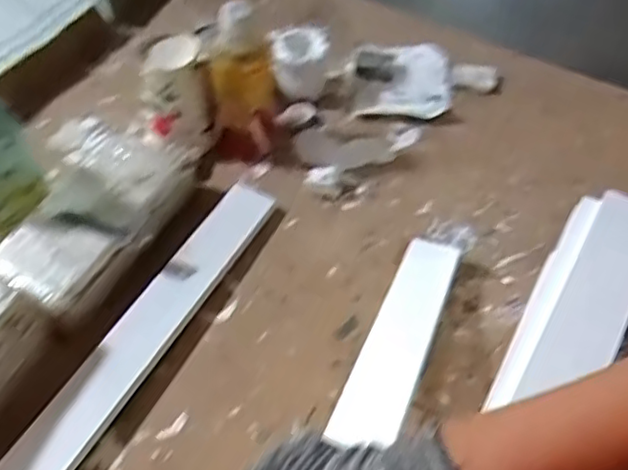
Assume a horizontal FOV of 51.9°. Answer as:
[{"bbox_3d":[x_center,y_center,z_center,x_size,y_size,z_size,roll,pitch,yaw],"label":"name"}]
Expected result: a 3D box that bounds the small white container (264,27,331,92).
[{"bbox_3d":[-0.015,-0.208,0.788,0.065,0.078,0.065,13,55,5],"label":"small white container"}]

